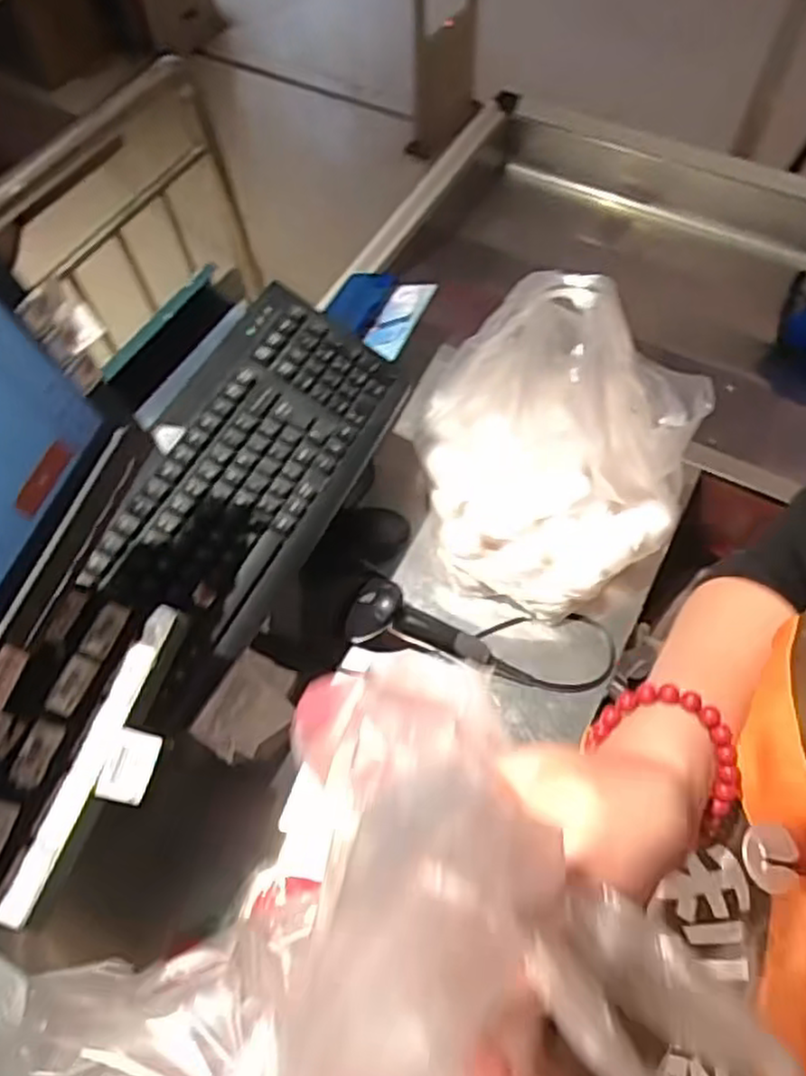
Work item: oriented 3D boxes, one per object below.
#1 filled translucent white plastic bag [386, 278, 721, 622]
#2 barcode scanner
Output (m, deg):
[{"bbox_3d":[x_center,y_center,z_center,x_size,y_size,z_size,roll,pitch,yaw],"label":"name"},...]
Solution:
[{"bbox_3d":[0.135,-0.097,0.665,0.257,0.274,0.235,2,61,2],"label":"filled translucent white plastic bag"},{"bbox_3d":[0.011,0.086,0.713,0.156,0.069,0.063,15,62,10],"label":"barcode scanner"}]

